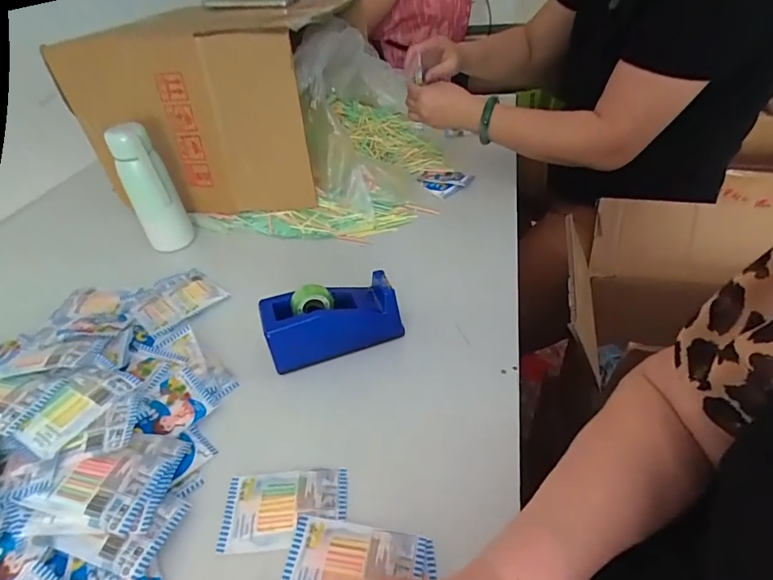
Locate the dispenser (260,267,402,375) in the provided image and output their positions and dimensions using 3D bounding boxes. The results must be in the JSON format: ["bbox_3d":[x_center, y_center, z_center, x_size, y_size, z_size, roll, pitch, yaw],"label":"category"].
[{"bbox_3d":[-0.061,0.033,0.499,0.144,0.074,0.063,-16,41,-12],"label":"dispenser"}]

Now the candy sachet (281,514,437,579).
[{"bbox_3d":[-0.023,0.210,0.336,0.109,0.011,0.062,4,41,10],"label":"candy sachet"}]

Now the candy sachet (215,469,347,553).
[{"bbox_3d":[-0.086,0.184,0.379,0.101,0.009,0.063,-4,40,2],"label":"candy sachet"}]

